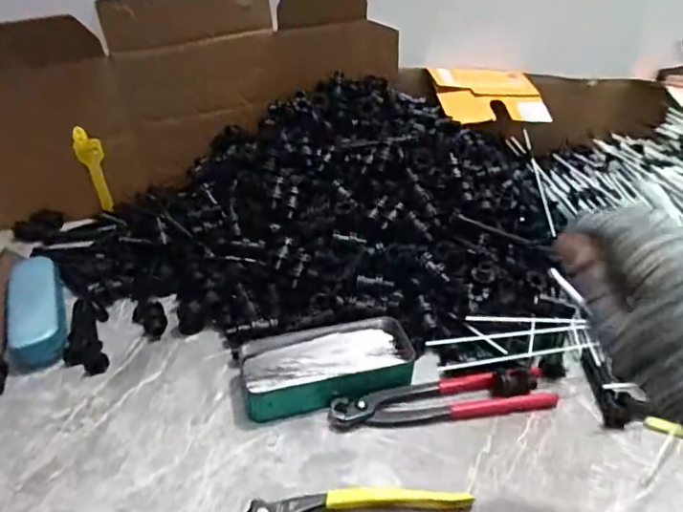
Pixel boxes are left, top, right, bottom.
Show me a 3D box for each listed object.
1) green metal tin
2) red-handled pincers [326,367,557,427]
[{"bbox_3d":[-0.009,0.103,0.482,0.154,0.029,0.069,-12,37,-16],"label":"green metal tin"},{"bbox_3d":[0.089,0.125,0.468,0.197,0.017,0.040,-7,36,-9],"label":"red-handled pincers"}]

